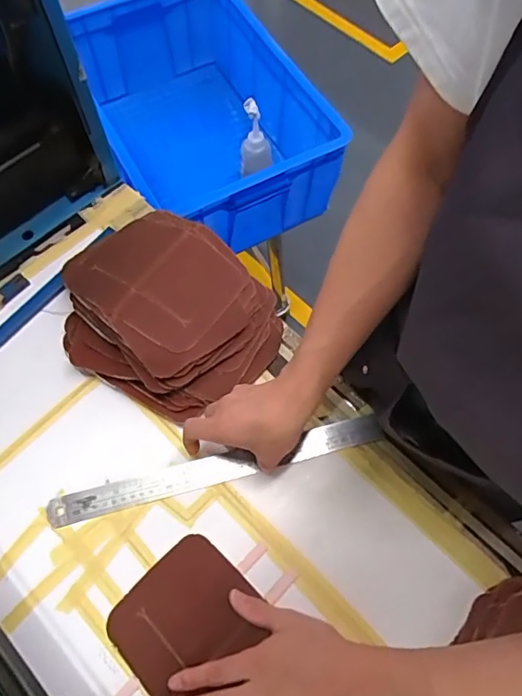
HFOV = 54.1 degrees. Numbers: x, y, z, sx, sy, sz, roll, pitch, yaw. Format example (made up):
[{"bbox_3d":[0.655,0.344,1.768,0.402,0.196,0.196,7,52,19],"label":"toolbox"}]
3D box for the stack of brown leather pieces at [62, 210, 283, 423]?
[{"bbox_3d":[-0.115,-0.048,0.592,0.258,0.059,0.200,31,68,13],"label":"stack of brown leather pieces"}]

